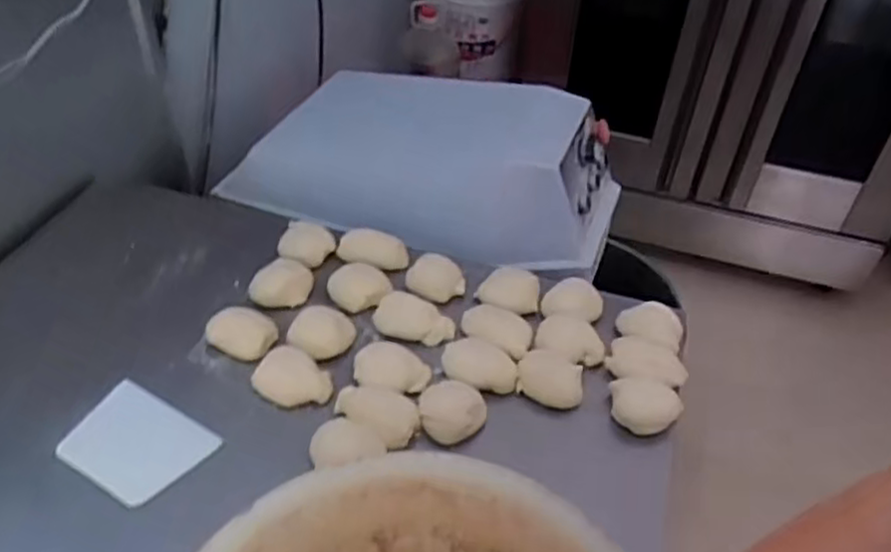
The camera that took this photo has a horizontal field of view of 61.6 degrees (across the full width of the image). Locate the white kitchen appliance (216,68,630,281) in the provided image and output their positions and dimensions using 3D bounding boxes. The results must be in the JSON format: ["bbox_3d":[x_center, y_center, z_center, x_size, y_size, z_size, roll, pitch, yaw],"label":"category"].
[{"bbox_3d":[-0.027,-0.174,1.143,0.565,0.199,0.203,12,43,11],"label":"white kitchen appliance"}]

